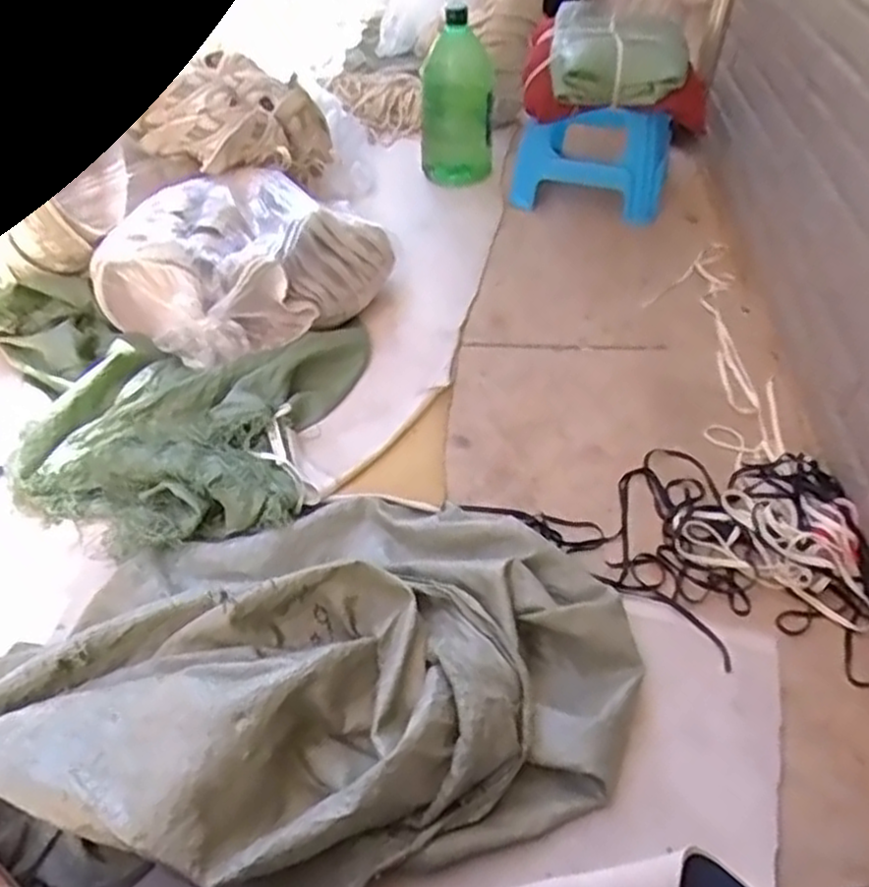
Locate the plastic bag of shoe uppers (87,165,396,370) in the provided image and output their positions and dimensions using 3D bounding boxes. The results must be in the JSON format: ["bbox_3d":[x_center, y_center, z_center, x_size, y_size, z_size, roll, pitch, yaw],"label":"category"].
[{"bbox_3d":[-0.296,-0.314,1.284,0.347,0.146,0.434,32,52,27],"label":"plastic bag of shoe uppers"}]

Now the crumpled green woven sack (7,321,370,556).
[{"bbox_3d":[-0.340,-0.046,1.117,0.391,0.070,0.499,7,44,8],"label":"crumpled green woven sack"}]

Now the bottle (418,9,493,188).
[{"bbox_3d":[0.051,-0.741,1.668,0.154,0.302,0.139,-4,43,-4],"label":"bottle"}]

